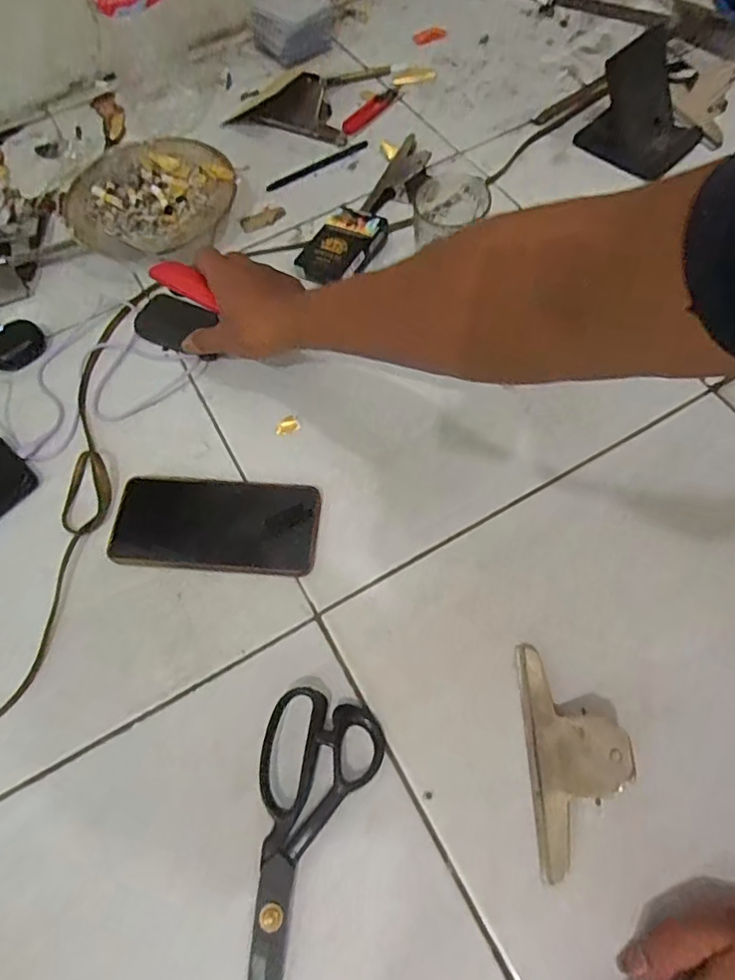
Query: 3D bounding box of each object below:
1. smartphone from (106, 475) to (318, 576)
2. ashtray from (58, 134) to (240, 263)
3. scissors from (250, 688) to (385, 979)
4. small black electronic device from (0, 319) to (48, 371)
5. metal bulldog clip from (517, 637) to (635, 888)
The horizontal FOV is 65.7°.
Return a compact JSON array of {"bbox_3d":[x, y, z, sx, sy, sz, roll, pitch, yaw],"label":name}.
[{"bbox_3d":[-0.127,0.027,0.476,0.168,0.013,0.080,3,65,5],"label":"smartphone"},{"bbox_3d":[-0.229,-0.307,0.622,0.177,0.049,0.170,9,66,8],"label":"ashtray"},{"bbox_3d":[-0.058,0.243,0.366,0.078,0.016,0.216,17,67,11],"label":"scissors"},{"bbox_3d":[-0.352,-0.144,0.568,0.056,0.023,0.038,-30,67,-11],"label":"small black electronic device"},{"bbox_3d":[0.137,0.173,0.374,0.058,0.035,0.140,-3,64,2],"label":"metal bulldog clip"}]

